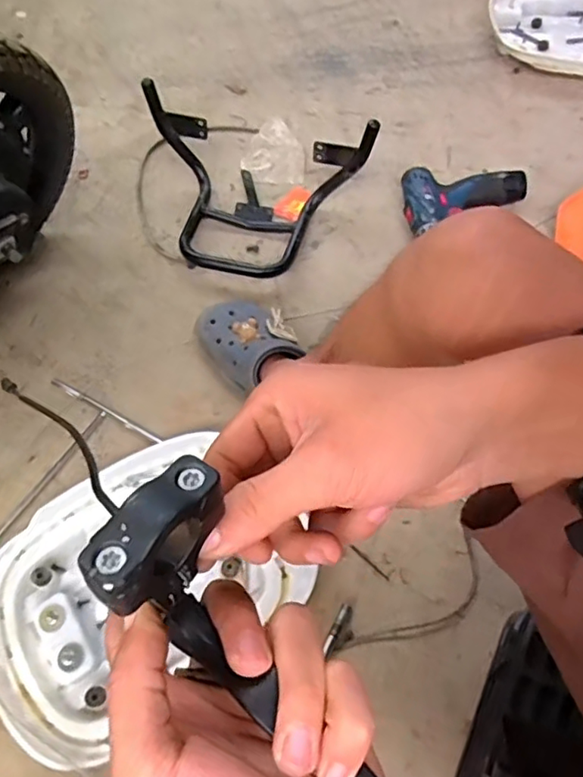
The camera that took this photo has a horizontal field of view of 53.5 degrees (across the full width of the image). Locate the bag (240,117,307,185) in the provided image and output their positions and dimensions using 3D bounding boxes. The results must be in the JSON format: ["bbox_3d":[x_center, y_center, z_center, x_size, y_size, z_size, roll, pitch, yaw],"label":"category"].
[{"bbox_3d":[-0.020,-0.403,0.974,0.099,0.018,0.133,11,64,4],"label":"bag"}]

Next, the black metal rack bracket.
[{"bbox_3d":[-0.066,-0.273,0.834,0.328,0.143,0.202,11,64,4],"label":"black metal rack bracket"}]

